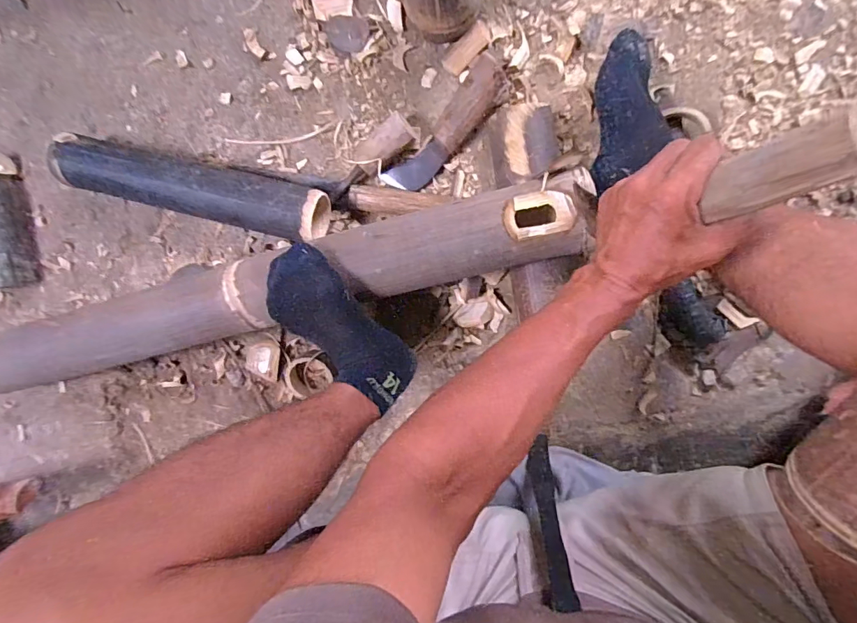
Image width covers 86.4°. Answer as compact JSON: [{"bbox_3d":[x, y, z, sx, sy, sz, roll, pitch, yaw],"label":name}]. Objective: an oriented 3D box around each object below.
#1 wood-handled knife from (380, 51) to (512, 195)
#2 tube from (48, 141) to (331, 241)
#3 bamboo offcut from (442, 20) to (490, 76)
[{"bbox_3d":[0.023,-0.228,0.575,0.049,0.040,0.191,45,100,-1],"label":"wood-handled knife"},{"bbox_3d":[-0.313,-0.164,0.607,0.362,0.076,0.066,14,99,5],"label":"tube"},{"bbox_3d":[0.050,-0.332,0.577,0.068,0.007,0.027,-44,91,10],"label":"bamboo offcut"}]

